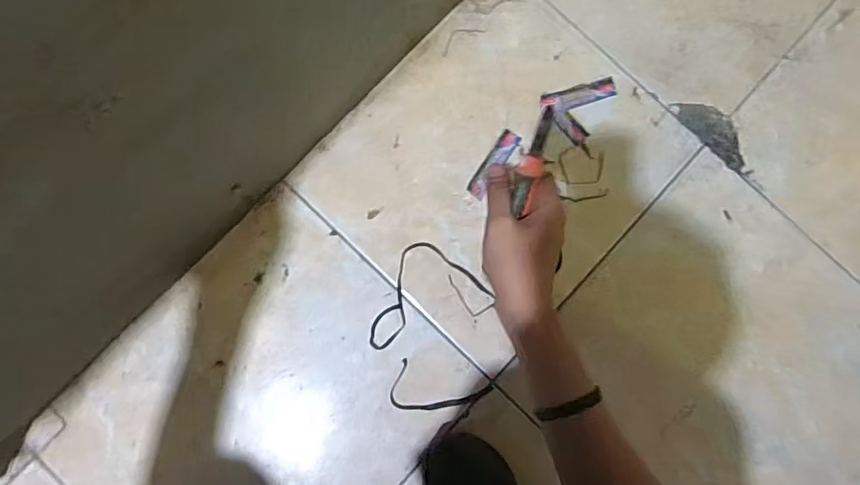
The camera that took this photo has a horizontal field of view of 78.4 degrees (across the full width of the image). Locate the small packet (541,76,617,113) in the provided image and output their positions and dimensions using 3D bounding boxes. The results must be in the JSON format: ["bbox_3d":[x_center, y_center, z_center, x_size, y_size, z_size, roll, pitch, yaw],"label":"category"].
[{"bbox_3d":[0.188,-0.184,0.663,0.097,0.006,0.027,-15,83,-5],"label":"small packet"}]

